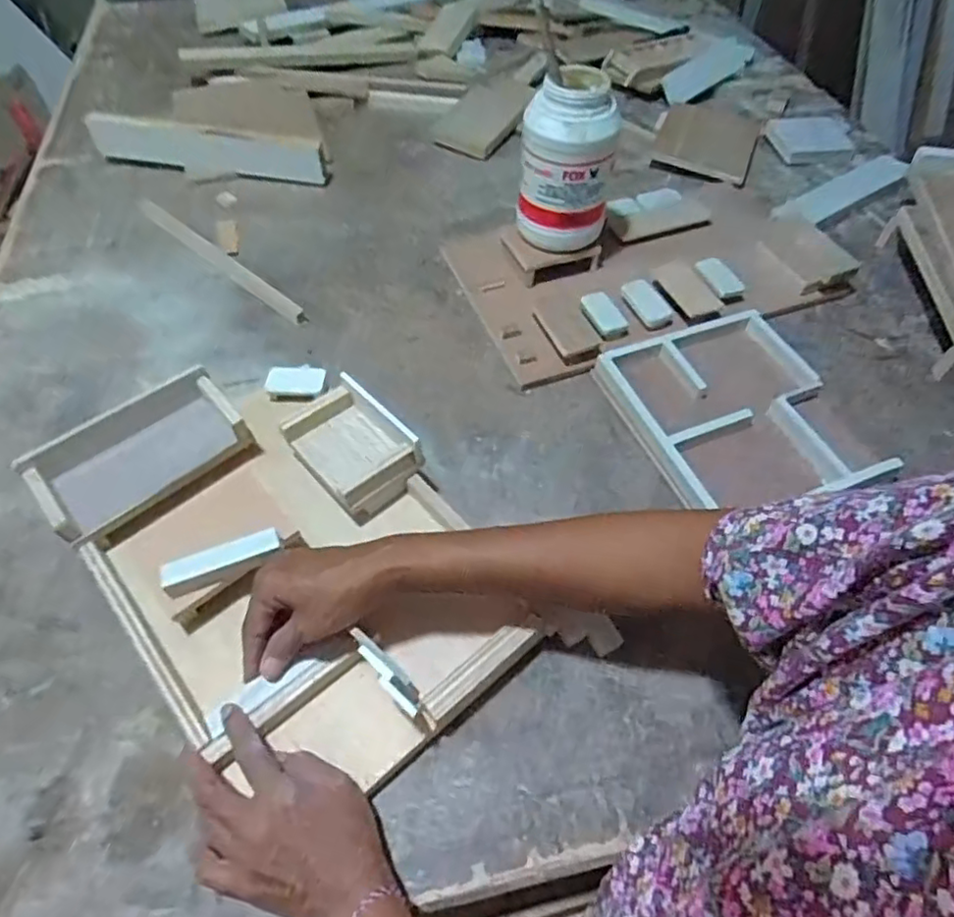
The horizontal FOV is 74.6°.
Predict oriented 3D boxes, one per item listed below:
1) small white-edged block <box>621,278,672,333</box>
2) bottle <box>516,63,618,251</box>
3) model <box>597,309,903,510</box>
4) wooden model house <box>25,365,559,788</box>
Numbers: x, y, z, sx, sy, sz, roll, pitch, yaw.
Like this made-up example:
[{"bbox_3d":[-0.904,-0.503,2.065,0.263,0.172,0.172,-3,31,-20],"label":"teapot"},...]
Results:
[{"bbox_3d":[0.182,-0.165,0.673,0.036,0.012,0.068,-17,54,-14],"label":"small white-edged block"},{"bbox_3d":[0.091,-0.295,0.654,0.092,0.176,0.079,5,54,3],"label":"bottle"},{"bbox_3d":[0.253,-0.049,0.597,0.203,0.022,0.212,-18,55,-14],"label":"model"},{"bbox_3d":[-0.149,0.065,0.488,0.243,0.069,0.358,-36,61,-25],"label":"wooden model house"}]

